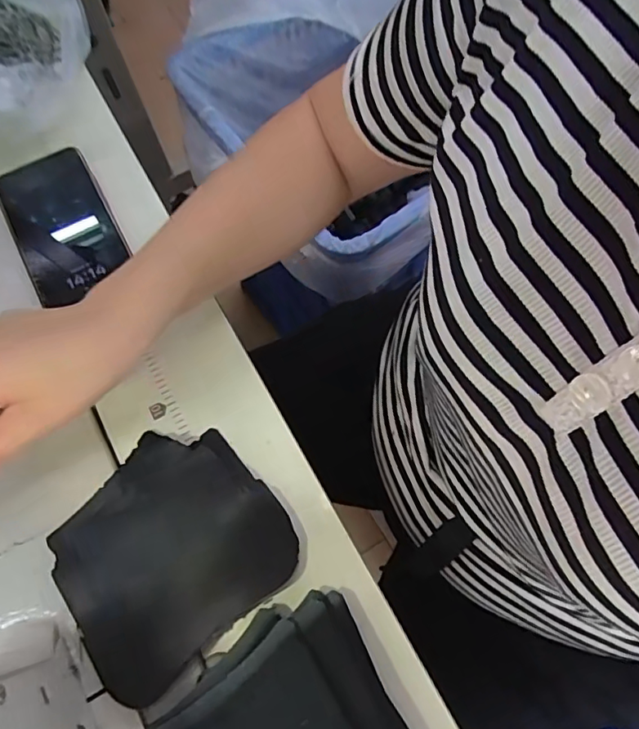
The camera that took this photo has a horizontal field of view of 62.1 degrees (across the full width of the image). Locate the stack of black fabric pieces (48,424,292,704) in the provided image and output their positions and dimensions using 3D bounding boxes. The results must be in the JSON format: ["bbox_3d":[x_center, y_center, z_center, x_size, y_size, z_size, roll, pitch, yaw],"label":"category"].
[{"bbox_3d":[-0.094,0.112,0.333,0.132,0.009,0.125,-37,72,-21],"label":"stack of black fabric pieces"}]

